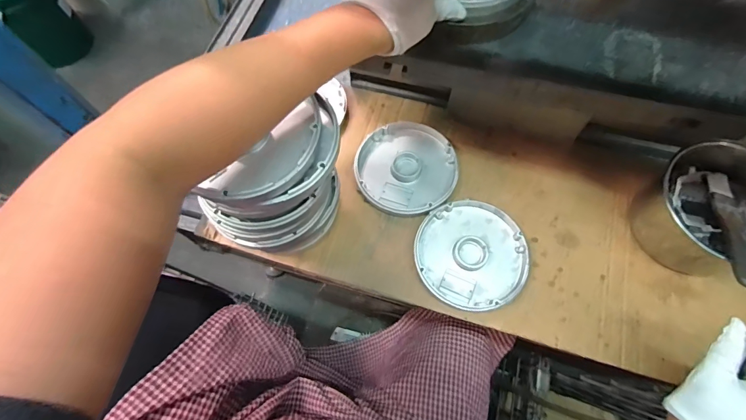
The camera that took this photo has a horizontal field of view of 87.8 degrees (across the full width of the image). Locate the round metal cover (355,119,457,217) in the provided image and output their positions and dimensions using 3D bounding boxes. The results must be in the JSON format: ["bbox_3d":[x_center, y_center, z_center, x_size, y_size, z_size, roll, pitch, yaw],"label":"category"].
[{"bbox_3d":[0.046,-0.060,0.539,0.136,0.013,0.135,0,68,0],"label":"round metal cover"}]

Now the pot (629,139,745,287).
[{"bbox_3d":[0.404,0.005,0.463,0.135,0.100,0.144,0,68,0],"label":"pot"}]

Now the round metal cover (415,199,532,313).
[{"bbox_3d":[0.126,0.056,0.495,0.138,0.016,0.135,0,68,0],"label":"round metal cover"}]

